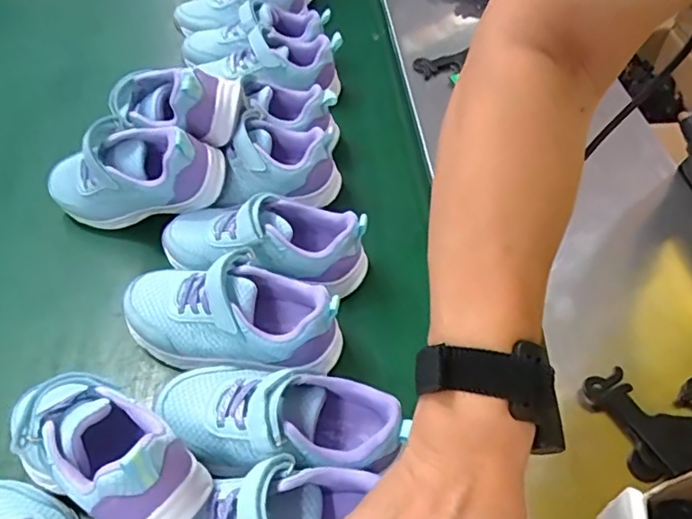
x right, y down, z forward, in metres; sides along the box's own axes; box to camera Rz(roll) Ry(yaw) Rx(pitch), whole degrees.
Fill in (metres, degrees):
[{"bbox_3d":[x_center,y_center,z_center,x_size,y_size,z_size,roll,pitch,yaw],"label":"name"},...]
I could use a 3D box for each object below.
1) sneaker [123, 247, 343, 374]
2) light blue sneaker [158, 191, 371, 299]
[{"bbox_3d":[-0.092,0.039,0.441,0.173,0.071,0.079,2,51,3],"label":"sneaker"},{"bbox_3d":[-0.073,-0.017,0.491,0.182,0.076,0.074,10,52,9],"label":"light blue sneaker"}]

